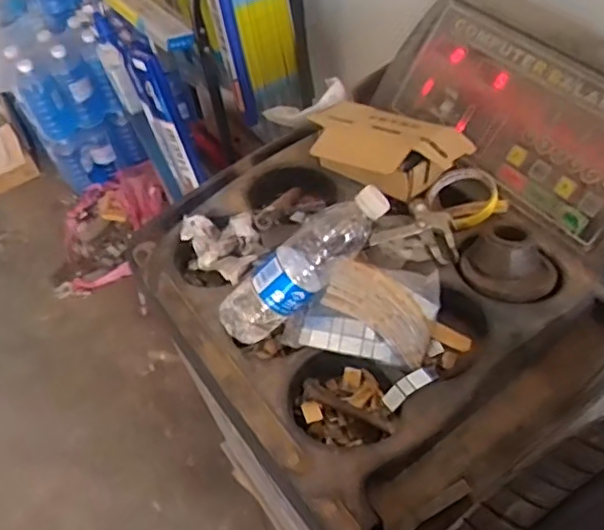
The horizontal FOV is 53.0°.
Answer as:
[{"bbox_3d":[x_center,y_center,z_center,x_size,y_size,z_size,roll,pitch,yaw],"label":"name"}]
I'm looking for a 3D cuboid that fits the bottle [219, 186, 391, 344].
[{"bbox_3d":[0.000,-0.003,0.660,0.229,0.059,0.070,-42,50,19],"label":"bottle"}]

